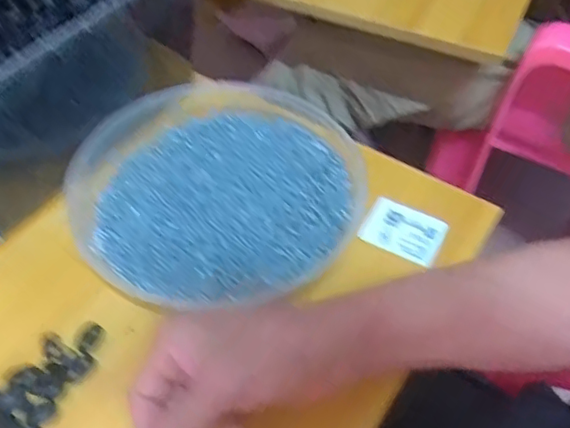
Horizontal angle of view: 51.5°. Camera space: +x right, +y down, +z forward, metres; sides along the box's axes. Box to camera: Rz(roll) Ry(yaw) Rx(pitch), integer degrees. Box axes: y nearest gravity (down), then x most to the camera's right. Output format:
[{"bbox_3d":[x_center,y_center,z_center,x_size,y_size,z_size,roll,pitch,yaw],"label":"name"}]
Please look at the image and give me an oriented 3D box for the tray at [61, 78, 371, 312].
[{"bbox_3d":[-0.053,-0.025,0.475,0.212,0.031,0.218,1,51,-1],"label":"tray"}]

